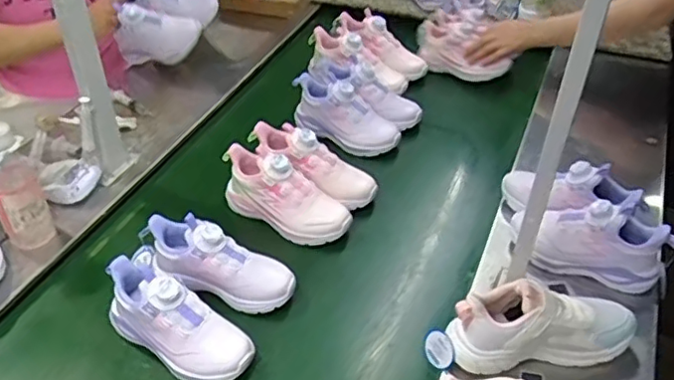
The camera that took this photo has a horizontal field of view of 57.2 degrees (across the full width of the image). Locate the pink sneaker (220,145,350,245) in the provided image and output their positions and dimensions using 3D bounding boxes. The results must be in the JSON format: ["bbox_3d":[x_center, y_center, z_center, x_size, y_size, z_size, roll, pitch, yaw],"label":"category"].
[{"bbox_3d":[-0.082,0.008,0.960,0.218,0.096,0.081,19,44,13],"label":"pink sneaker"}]

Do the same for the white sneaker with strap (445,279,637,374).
[{"bbox_3d":[0.252,0.154,0.742,0.230,0.095,0.077,-3,44,-6],"label":"white sneaker with strap"}]

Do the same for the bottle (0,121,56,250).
[{"bbox_3d":[-0.450,-0.004,0.858,0.066,0.186,0.062,-23,50,-25],"label":"bottle"}]

